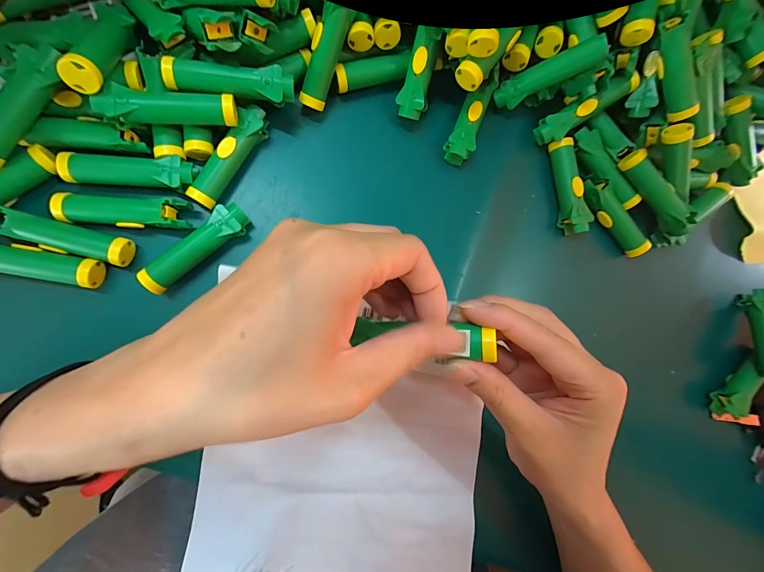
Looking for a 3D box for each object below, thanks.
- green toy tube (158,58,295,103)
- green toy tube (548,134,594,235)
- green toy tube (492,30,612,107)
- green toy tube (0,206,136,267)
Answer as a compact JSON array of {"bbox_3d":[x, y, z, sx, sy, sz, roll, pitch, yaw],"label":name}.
[{"bbox_3d":[-0.101,-0.137,0.232,0.079,0.022,0.019,1,87,-9],"label":"green toy tube"},{"bbox_3d":[0.161,-0.085,0.295,0.019,0.022,0.079,-9,89,-10],"label":"green toy tube"},{"bbox_3d":[0.127,-0.162,0.261,0.077,0.016,0.018,-15,90,29],"label":"green toy tube"},{"bbox_3d":[-0.210,-0.032,0.225,0.074,0.018,0.019,15,85,-8],"label":"green toy tube"}]

